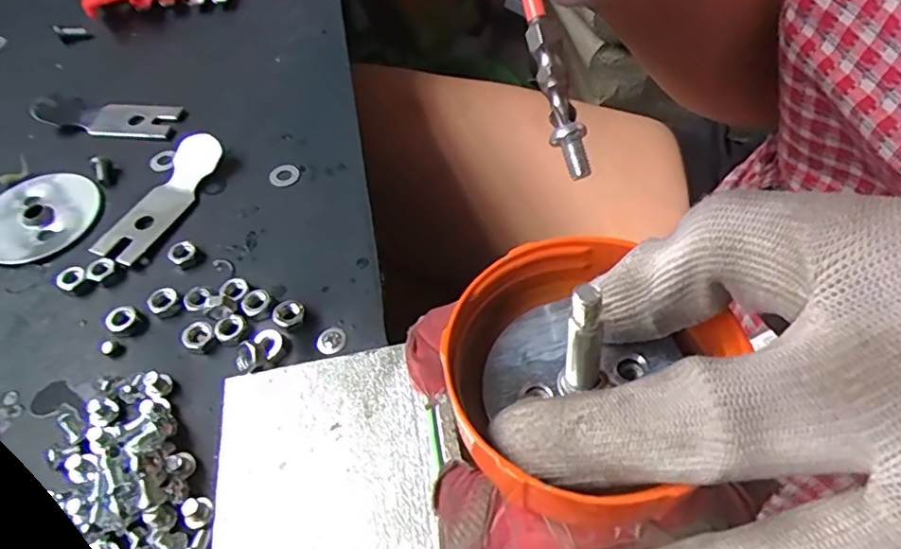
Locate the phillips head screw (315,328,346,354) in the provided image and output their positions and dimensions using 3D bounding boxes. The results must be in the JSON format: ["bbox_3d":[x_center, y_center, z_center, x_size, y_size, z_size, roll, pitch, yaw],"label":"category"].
[{"bbox_3d":[-0.039,0.021,0.190,0.010,0.004,0.009,-36,61,-20],"label":"phillips head screw"}]

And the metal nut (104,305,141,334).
[{"bbox_3d":[-0.110,0.016,0.196,0.010,0.005,0.011,-36,61,-20],"label":"metal nut"}]

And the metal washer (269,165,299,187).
[{"bbox_3d":[-0.068,-0.040,0.237,0.011,0.004,0.012,2,62,-4],"label":"metal washer"}]

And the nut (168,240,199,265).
[{"bbox_3d":[-0.097,-0.008,0.212,0.009,0.004,0.009,-2,55,2],"label":"nut"}]

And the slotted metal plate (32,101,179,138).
[{"bbox_3d":[-0.154,-0.073,0.261,0.061,0.007,0.019,4,55,6],"label":"slotted metal plate"}]

